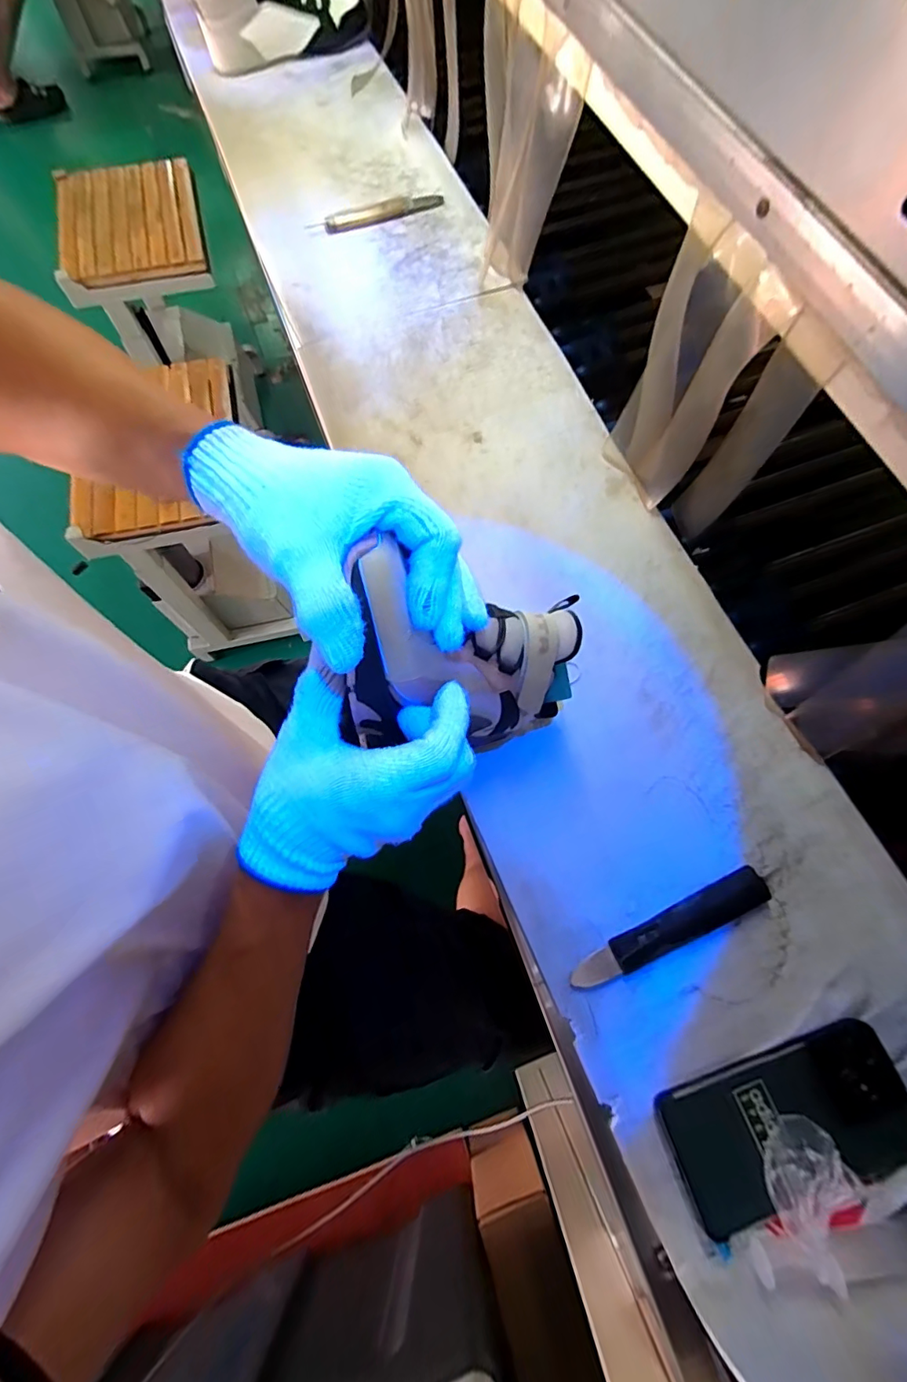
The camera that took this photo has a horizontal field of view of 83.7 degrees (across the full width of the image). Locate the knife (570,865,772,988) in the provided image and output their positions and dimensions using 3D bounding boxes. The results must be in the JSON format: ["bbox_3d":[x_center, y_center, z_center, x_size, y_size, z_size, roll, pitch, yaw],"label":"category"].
[{"bbox_3d":[0.167,0.184,0.388,0.163,0.014,0.029,-25,72,-7],"label":"knife"}]

